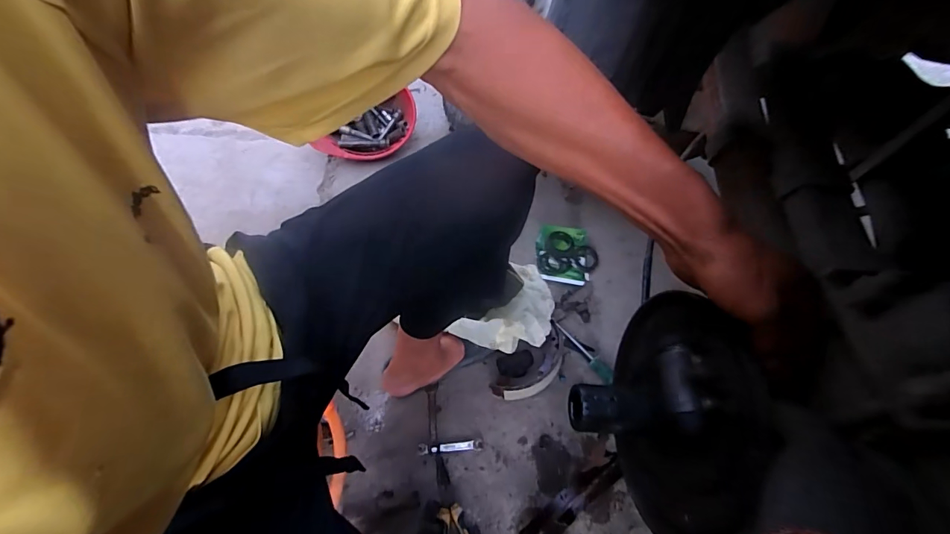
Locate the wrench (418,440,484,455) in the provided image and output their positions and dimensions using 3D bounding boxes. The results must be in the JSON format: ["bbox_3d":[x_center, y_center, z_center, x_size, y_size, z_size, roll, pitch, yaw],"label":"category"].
[{"bbox_3d":[-0.043,0.326,0.775,0.115,0.004,0.020,-2,57,-6],"label":"wrench"}]

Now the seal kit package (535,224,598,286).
[{"bbox_3d":[0.214,-0.030,1.007,0.135,0.017,0.146,2,63,1],"label":"seal kit package"}]

